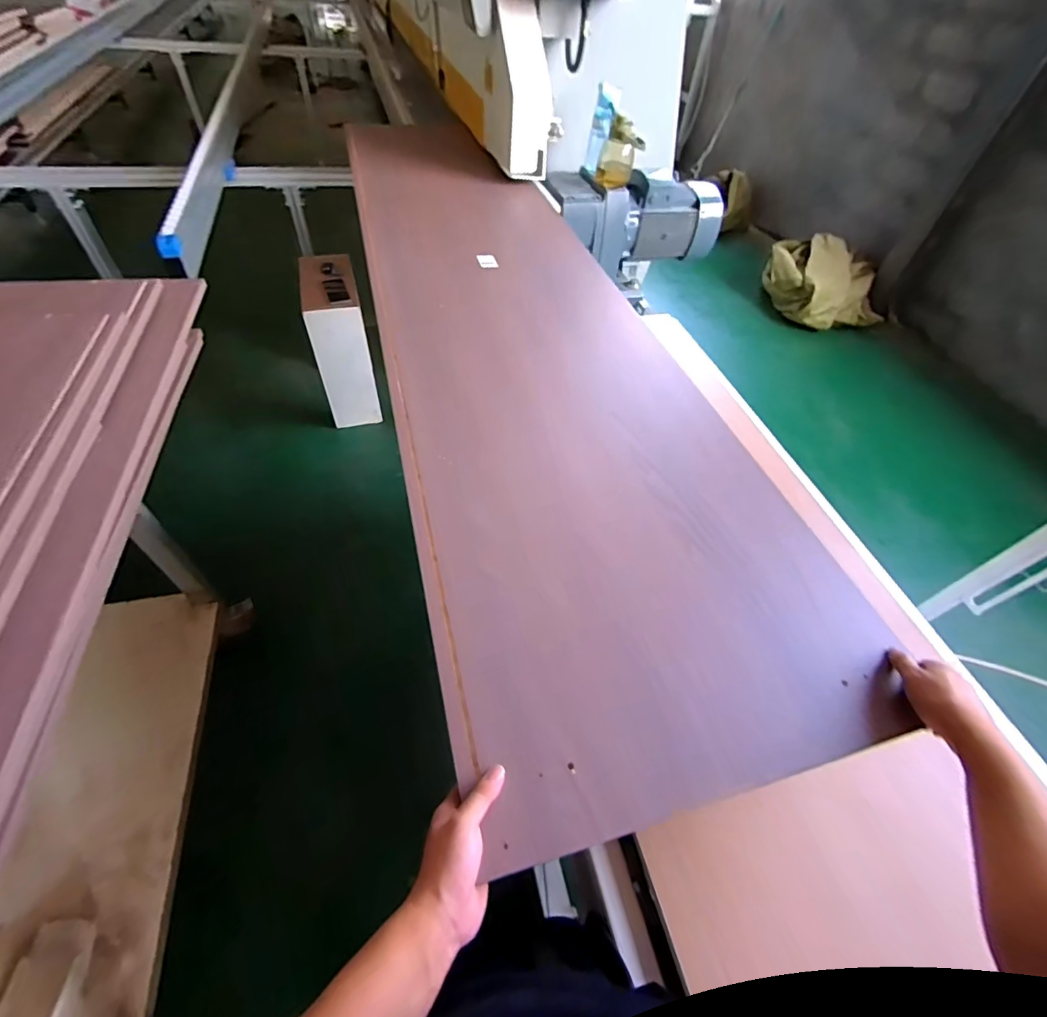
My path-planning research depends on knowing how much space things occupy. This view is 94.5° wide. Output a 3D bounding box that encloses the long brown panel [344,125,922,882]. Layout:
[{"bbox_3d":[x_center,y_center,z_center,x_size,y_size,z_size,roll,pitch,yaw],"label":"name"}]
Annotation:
[{"bbox_3d":[-0.029,-0.463,1.068,0.557,0.023,1.956,-9,52,-12],"label":"long brown panel"}]

